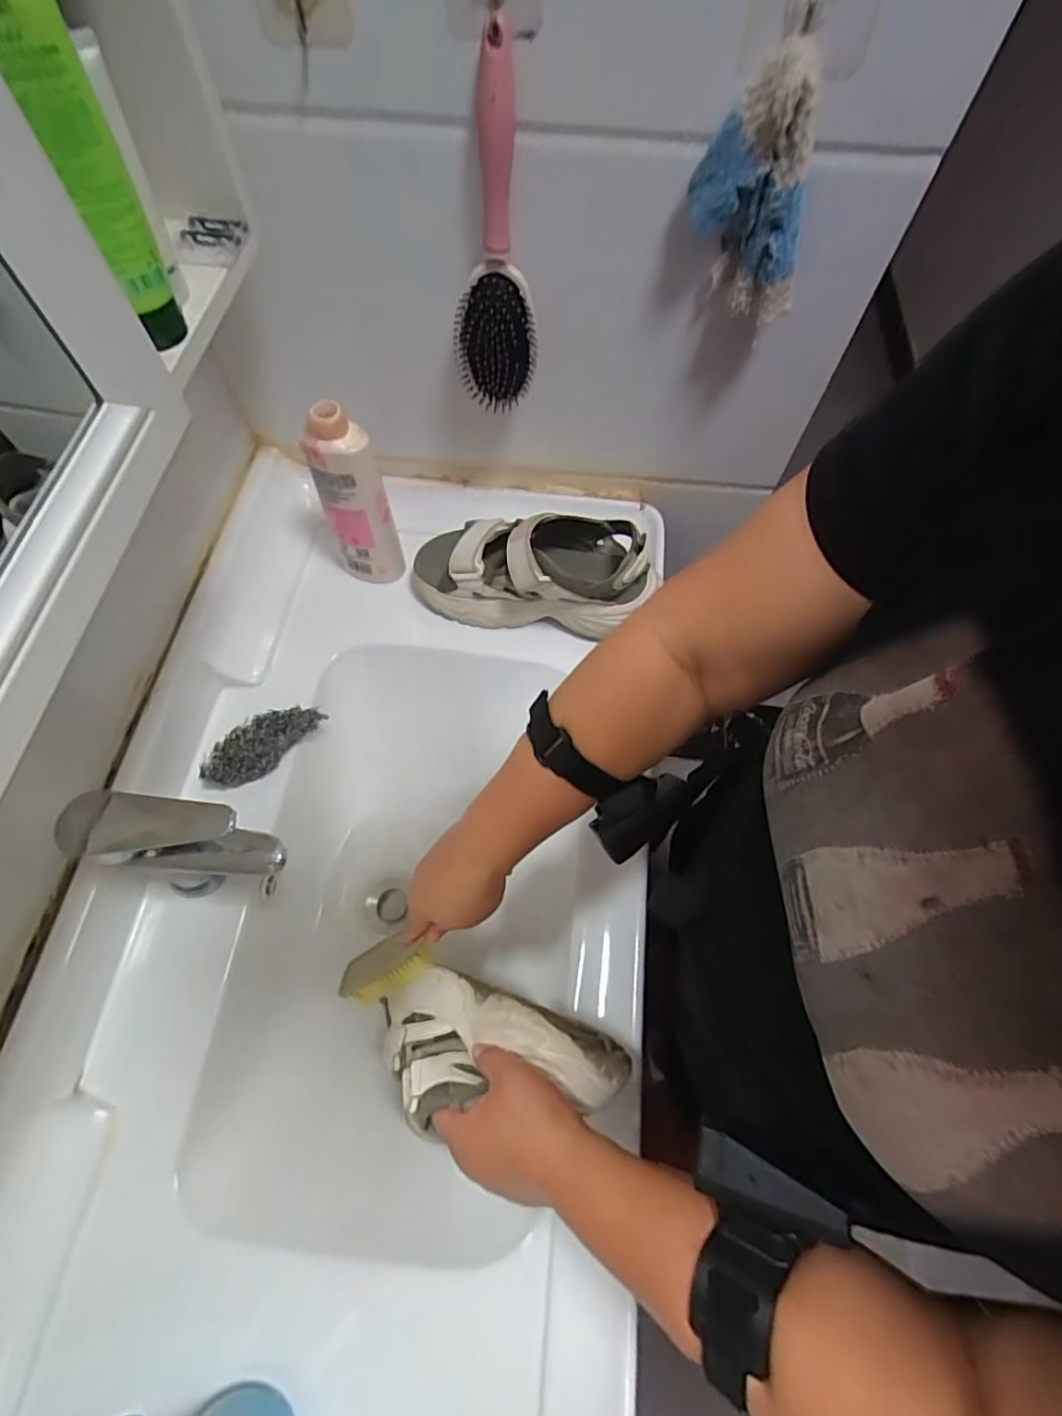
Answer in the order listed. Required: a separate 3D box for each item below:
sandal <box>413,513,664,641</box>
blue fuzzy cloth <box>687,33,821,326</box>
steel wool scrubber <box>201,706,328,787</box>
[{"bbox_3d":[-0.003,-0.143,0.610,0.237,0.113,0.089,2,64,14],"label":"sandal"},{"bbox_3d":[0.157,-0.353,0.416,0.084,0.136,0.034,29,67,12],"label":"blue fuzzy cloth"},{"bbox_3d":[-0.250,0.031,0.563,0.047,0.028,0.110,41,58,16],"label":"steel wool scrubber"}]

